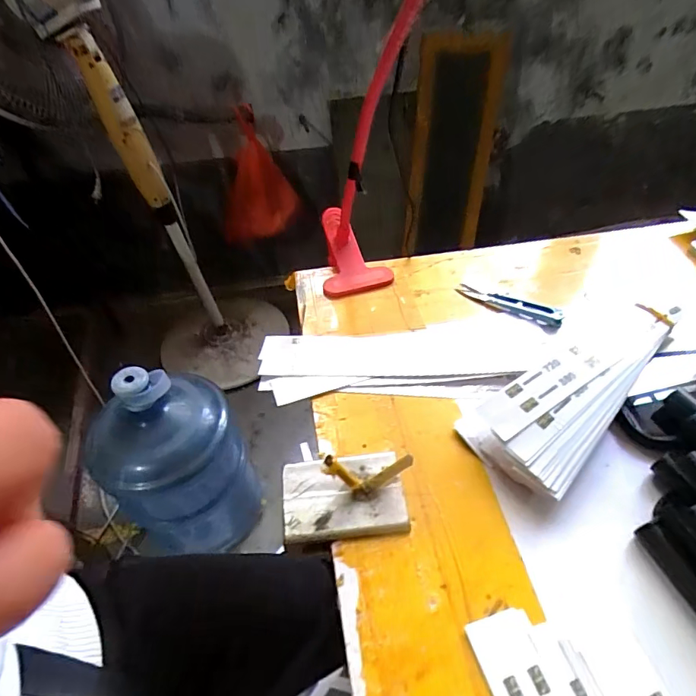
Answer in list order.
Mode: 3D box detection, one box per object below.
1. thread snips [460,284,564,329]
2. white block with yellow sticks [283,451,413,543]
[{"bbox_3d":[0.156,-0.044,0.441,0.099,0.016,0.017,29,55,27],"label":"thread snips"},{"bbox_3d":[-0.003,0.088,0.296,0.082,0.045,0.056,-5,46,-1],"label":"white block with yellow sticks"}]

